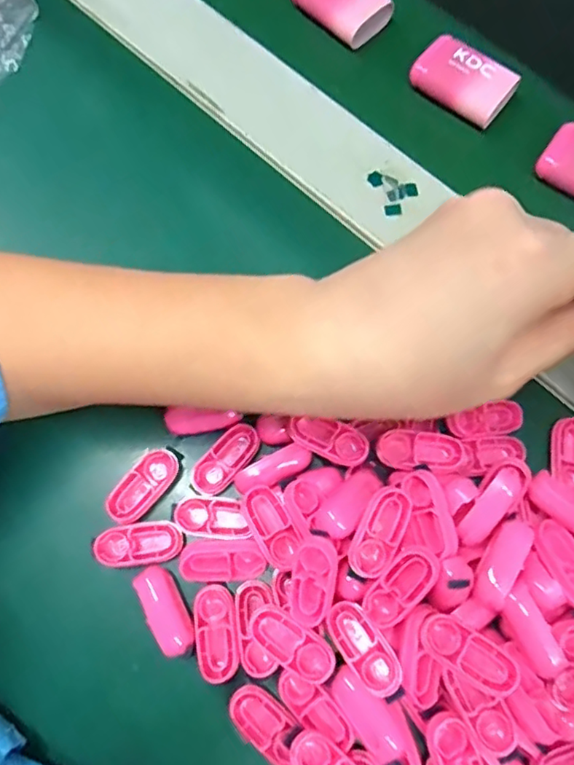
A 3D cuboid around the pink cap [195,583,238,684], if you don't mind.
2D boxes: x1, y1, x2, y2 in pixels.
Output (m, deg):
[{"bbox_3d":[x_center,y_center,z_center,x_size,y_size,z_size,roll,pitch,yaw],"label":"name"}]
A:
[{"bbox_3d":[-0.027,0.097,0.218,0.015,0.009,0.034,-6,72,-2],"label":"pink cap"}]

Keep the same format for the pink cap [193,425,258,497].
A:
[{"bbox_3d":[-0.026,0.033,0.236,0.015,0.007,0.033,38,76,11],"label":"pink cap"}]

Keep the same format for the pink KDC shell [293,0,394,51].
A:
[{"bbox_3d":[0.030,-0.213,0.314,0.037,0.015,0.046,-39,76,-12],"label":"pink KDC shell"}]

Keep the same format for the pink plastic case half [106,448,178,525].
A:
[{"bbox_3d":[-0.059,0.043,0.233,0.015,0.006,0.034,38,76,11],"label":"pink plastic case half"}]

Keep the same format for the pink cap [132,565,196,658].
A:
[{"bbox_3d":[-0.047,0.087,0.216,0.014,0.007,0.033,-29,74,-9],"label":"pink cap"}]

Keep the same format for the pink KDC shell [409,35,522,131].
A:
[{"bbox_3d":[0.094,-0.161,0.299,0.051,0.012,0.031,38,76,11],"label":"pink KDC shell"}]

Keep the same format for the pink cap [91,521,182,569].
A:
[{"bbox_3d":[-0.060,0.066,0.227,0.033,0.009,0.015,-11,72,-4],"label":"pink cap"}]

